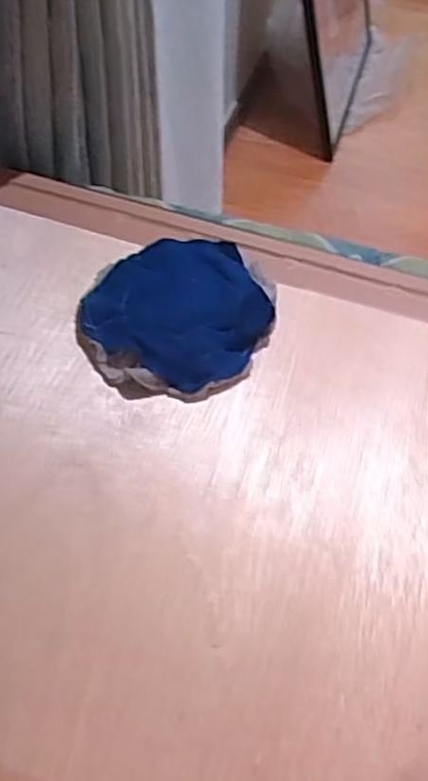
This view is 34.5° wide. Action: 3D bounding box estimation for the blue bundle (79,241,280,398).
[{"bbox_3d":[-0.031,-0.064,0.557,0.150,0.019,0.161,2,55,-3],"label":"blue bundle"}]

